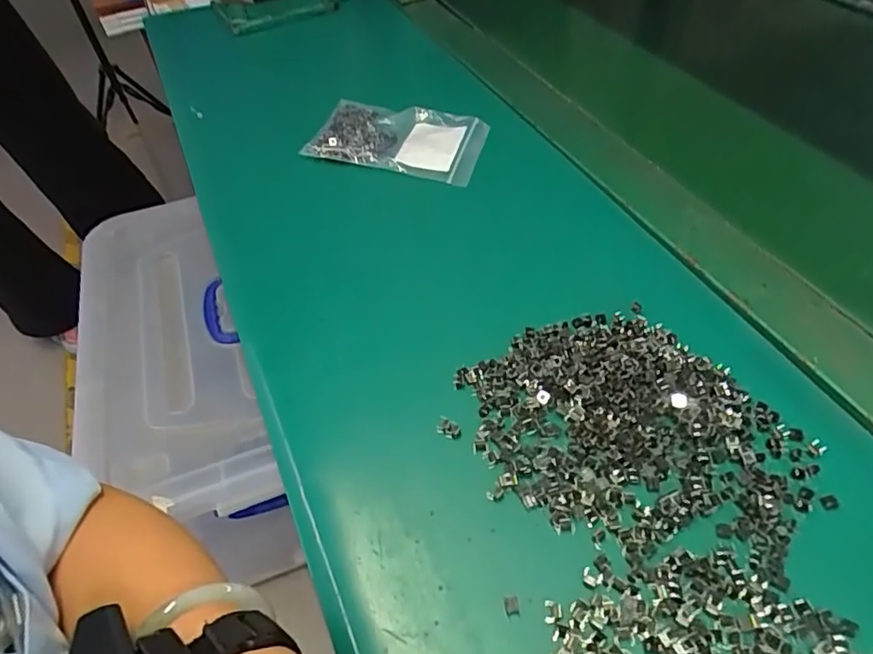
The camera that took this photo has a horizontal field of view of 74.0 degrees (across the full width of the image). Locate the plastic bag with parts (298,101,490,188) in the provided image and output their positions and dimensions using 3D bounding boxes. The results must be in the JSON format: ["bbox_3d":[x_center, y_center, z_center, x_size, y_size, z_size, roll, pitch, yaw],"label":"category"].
[{"bbox_3d":[-0.035,-0.172,0.531,0.147,0.027,0.090,11,50,14],"label":"plastic bag with parts"}]

